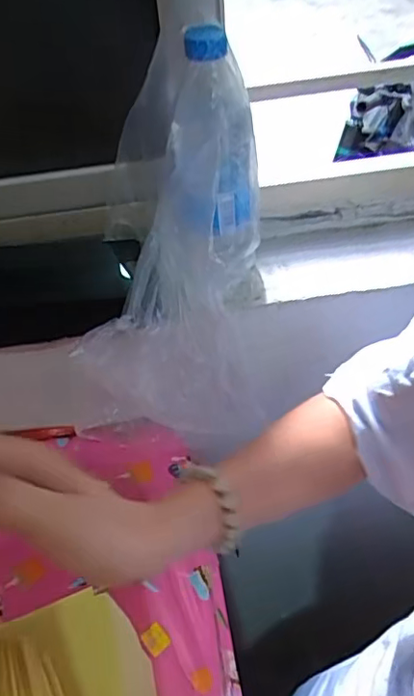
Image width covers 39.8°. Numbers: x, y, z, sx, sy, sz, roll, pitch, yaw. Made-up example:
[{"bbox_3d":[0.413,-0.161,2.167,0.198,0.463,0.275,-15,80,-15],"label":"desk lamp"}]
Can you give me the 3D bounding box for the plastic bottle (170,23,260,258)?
[{"bbox_3d":[0.006,-0.154,0.469,0.069,0.181,0.052,-4,44,3],"label":"plastic bottle"}]

